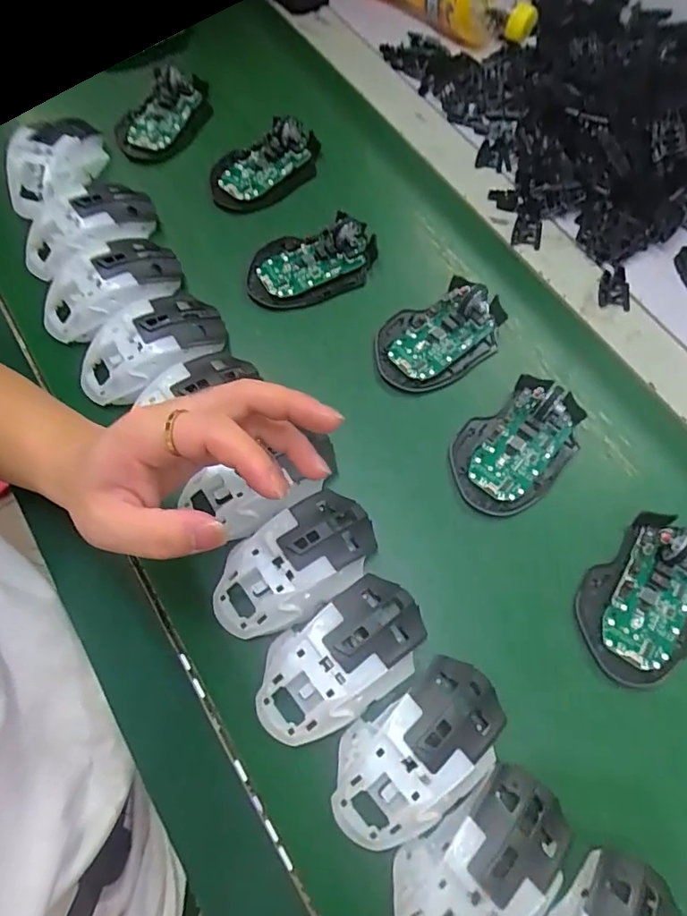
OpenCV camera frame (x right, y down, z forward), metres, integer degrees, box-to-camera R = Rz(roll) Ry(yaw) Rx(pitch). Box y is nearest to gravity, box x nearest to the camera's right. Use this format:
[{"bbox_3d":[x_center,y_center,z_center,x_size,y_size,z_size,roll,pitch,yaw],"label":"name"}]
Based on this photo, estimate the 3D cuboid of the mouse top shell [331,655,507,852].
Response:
[{"bbox_3d":[0.045,0.174,0.315,0.114,0.030,0.066,-35,73,-12],"label":"mouse top shell"}]

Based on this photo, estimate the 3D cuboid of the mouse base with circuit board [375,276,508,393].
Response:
[{"bbox_3d":[0.082,-0.105,0.439,0.118,0.029,0.073,-32,73,-11],"label":"mouse base with circuit board"}]

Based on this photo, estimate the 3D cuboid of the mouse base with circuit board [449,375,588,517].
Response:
[{"bbox_3d":[0.132,-0.011,0.403,0.115,0.022,0.072,-38,74,-13],"label":"mouse base with circuit board"}]

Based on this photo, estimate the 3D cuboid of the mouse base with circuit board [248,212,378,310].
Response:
[{"bbox_3d":[-0.027,-0.169,0.467,0.113,0.032,0.066,-19,71,-7],"label":"mouse base with circuit board"}]

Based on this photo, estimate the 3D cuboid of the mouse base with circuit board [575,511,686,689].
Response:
[{"bbox_3d":[0.208,0.094,0.365,0.112,0.030,0.073,-42,75,-14],"label":"mouse base with circuit board"}]

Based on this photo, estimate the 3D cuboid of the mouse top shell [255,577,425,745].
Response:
[{"bbox_3d":[-0.001,0.126,0.334,0.117,0.029,0.063,-36,73,-12],"label":"mouse top shell"}]

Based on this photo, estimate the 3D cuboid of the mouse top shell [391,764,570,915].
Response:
[{"bbox_3d":[0.075,0.228,0.294,0.115,0.032,0.060,-36,73,-12],"label":"mouse top shell"}]

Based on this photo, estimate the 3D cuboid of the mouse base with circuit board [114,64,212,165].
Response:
[{"bbox_3d":[-0.173,-0.338,0.531,0.067,0.027,0.107,30,73,11],"label":"mouse base with circuit board"}]

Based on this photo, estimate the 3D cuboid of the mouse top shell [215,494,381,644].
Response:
[{"bbox_3d":[-0.033,0.069,0.354,0.114,0.029,0.060,-32,73,-11],"label":"mouse top shell"}]

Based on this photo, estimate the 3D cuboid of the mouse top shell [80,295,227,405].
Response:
[{"bbox_3d":[-0.148,-0.085,0.419,0.116,0.031,0.063,-35,73,-12],"label":"mouse top shell"}]

